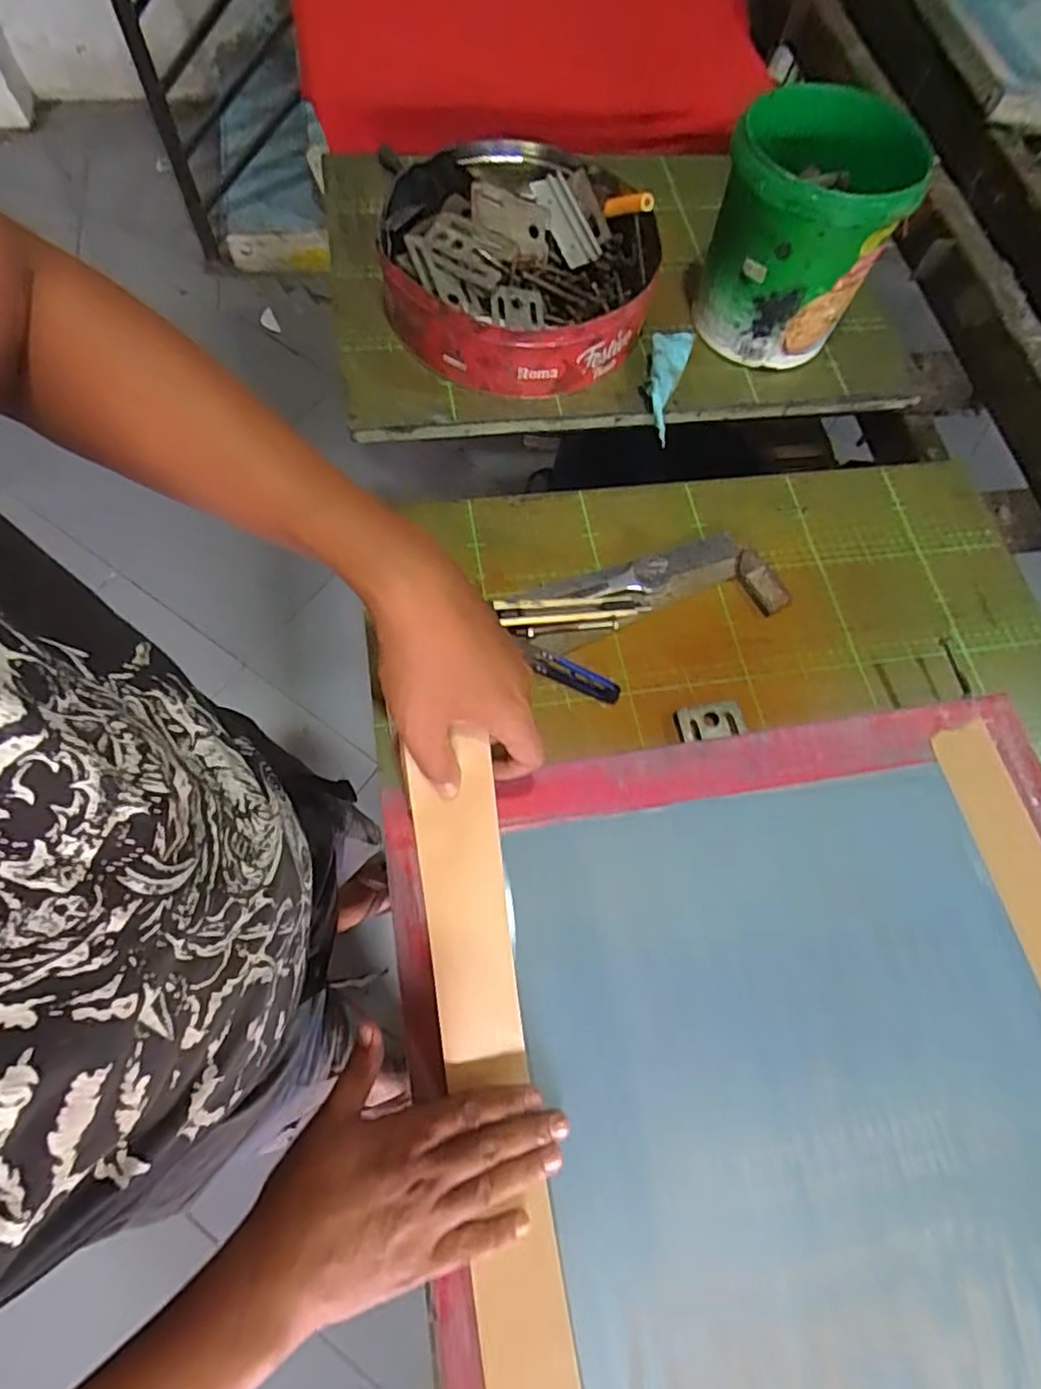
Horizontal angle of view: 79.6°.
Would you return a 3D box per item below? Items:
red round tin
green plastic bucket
[{"bbox_3d":[-0.001,-0.417,0.616,0.254,0.081,0.254,2,68,-5],"label":"red round tin"},{"bbox_3d":[0.265,-0.433,0.603,0.156,0.170,0.160,27,68,5],"label":"green plastic bucket"}]

